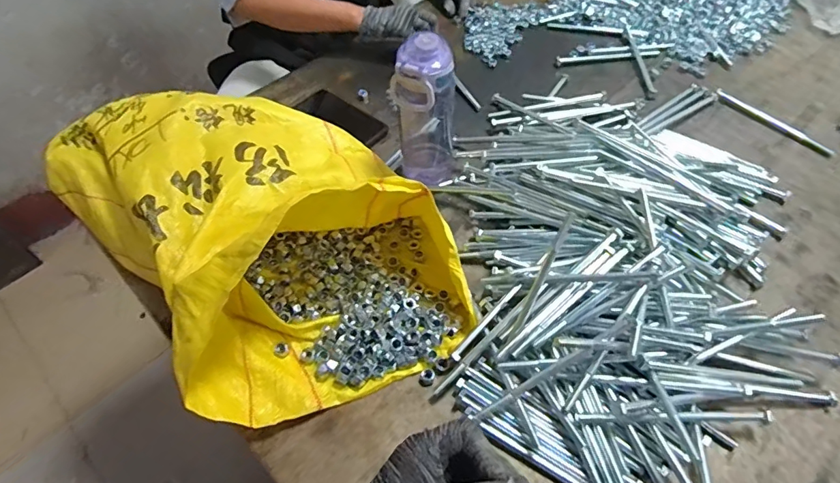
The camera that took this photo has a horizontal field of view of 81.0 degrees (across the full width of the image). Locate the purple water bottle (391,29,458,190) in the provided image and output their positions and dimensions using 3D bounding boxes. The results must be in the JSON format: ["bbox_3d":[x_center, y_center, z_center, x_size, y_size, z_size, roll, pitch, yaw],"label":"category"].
[{"bbox_3d":[0.008,-0.165,0.659,0.080,0.202,0.084,-7,54,-2],"label":"purple water bottle"}]

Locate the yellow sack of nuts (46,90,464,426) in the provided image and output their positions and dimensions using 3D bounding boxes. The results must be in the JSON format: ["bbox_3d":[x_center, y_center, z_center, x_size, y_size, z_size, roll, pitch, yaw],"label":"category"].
[{"bbox_3d":[-0.187,-0.023,0.611,0.345,0.155,0.498,-36,60,-22],"label":"yellow sack of nuts"}]

